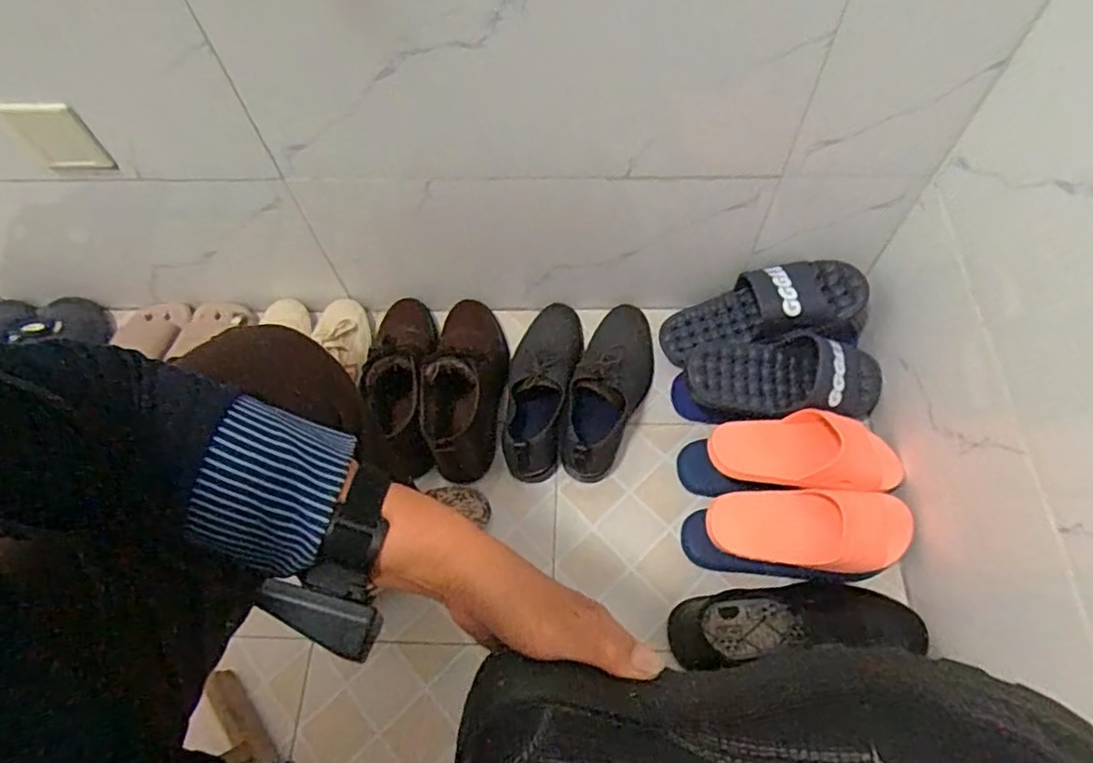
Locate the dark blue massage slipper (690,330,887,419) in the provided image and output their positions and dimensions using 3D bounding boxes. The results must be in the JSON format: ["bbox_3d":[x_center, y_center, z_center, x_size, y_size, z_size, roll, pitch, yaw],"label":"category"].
[{"bbox_3d":[0.317,-0.003,0.816,0.268,0.081,0.110,-8,62,-2],"label":"dark blue massage slipper"}]

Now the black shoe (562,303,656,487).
[{"bbox_3d":[0.082,0.021,0.868,0.093,0.107,0.229,21,65,12],"label":"black shoe"}]

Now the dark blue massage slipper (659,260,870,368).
[{"bbox_3d":[0.284,-0.105,0.860,0.275,0.072,0.110,-15,59,26],"label":"dark blue massage slipper"}]

